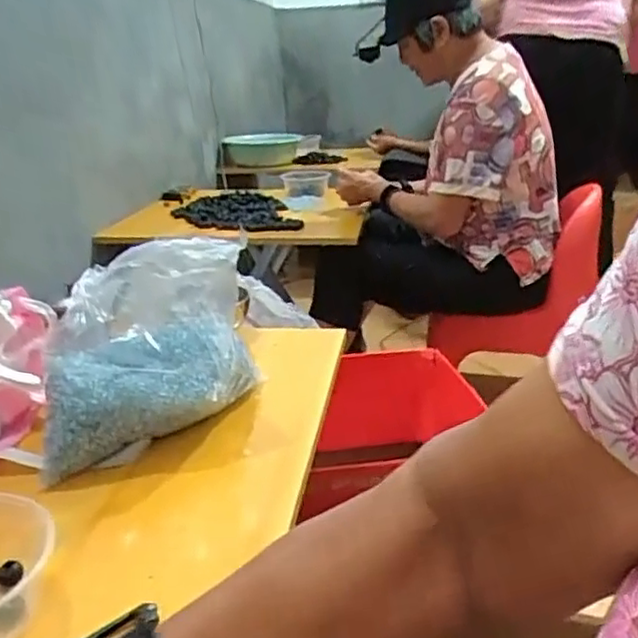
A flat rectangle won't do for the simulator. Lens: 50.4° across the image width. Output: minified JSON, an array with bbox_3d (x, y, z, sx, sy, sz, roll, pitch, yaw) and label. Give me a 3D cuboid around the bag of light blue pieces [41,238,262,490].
[{"bbox_3d":[-0.156,0.036,0.645,0.212,0.175,0.101,-9,21,-18],"label":"bag of light blue pieces"}]

